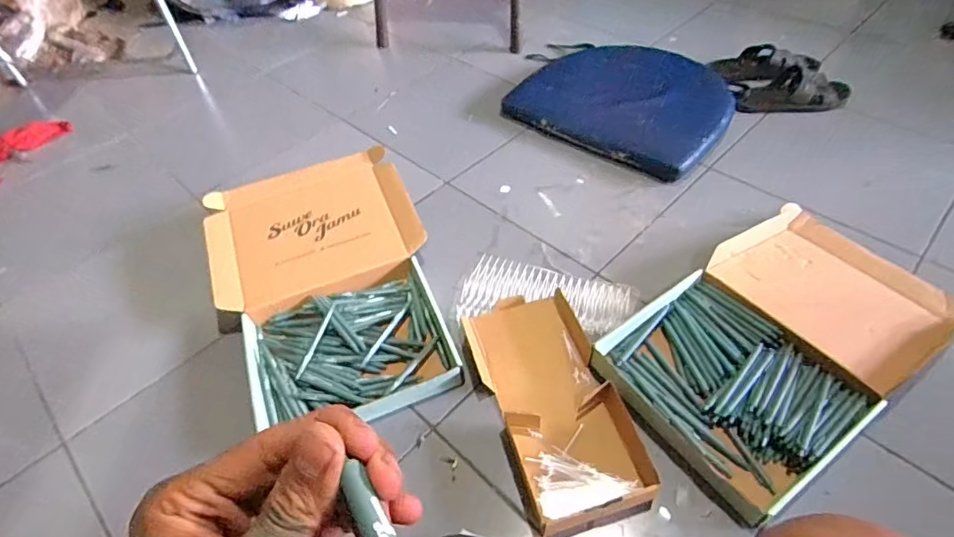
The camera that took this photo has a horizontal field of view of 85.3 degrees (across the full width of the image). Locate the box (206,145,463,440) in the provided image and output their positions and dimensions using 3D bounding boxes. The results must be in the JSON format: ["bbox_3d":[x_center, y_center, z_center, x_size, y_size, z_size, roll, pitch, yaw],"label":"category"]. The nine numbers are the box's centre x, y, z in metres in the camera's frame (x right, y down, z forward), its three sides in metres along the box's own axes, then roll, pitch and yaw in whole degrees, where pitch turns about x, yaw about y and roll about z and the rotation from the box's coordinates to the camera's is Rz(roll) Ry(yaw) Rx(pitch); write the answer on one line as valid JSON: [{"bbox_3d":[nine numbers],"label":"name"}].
[{"bbox_3d":[-0.262,0.020,0.901,0.358,0.074,0.525,-18,51,-10],"label":"box"}]

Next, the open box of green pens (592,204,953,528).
[{"bbox_3d":[0.475,0.094,0.804,0.539,0.064,0.319,-30,54,-19],"label":"open box of green pens"}]

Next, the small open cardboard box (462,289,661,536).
[{"bbox_3d":[0.110,0.187,0.780,0.181,0.046,0.374,-15,51,-8],"label":"small open cardboard box"}]

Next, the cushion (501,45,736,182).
[{"bbox_3d":[0.332,-0.397,1.214,0.475,0.097,0.306,30,59,26],"label":"cushion"}]

